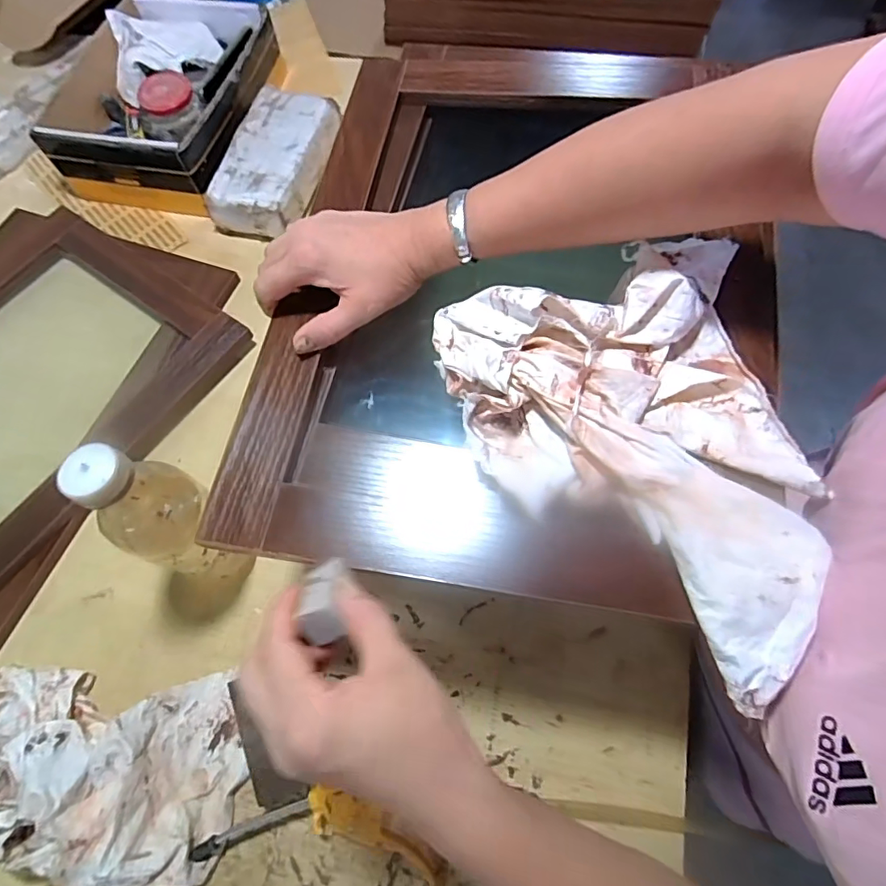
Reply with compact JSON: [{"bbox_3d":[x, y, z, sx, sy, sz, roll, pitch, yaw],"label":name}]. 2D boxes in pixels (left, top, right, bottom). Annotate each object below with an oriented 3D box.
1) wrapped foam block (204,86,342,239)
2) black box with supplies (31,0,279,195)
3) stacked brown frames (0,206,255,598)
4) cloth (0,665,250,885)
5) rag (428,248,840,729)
[{"bbox_3d":[-0.213,-0.368,0.685,0.111,0.067,0.215,13,68,8],"label":"wrapped foam block"},{"bbox_3d":[-0.368,-0.476,0.697,0.219,0.077,0.296,10,67,7],"label":"black box with supplies"},{"bbox_3d":[-0.493,-0.042,0.581,0.378,0.035,0.488,31,71,15],"label":"stacked brown frames"},{"bbox_3d":[-0.285,0.261,0.418,0.234,0.067,0.141,3,67,4],"label":"cloth"},{"bbox_3d":[0.122,0.000,0.306,0.191,0.042,0.267,-16,67,-4],"label":"rag"}]

